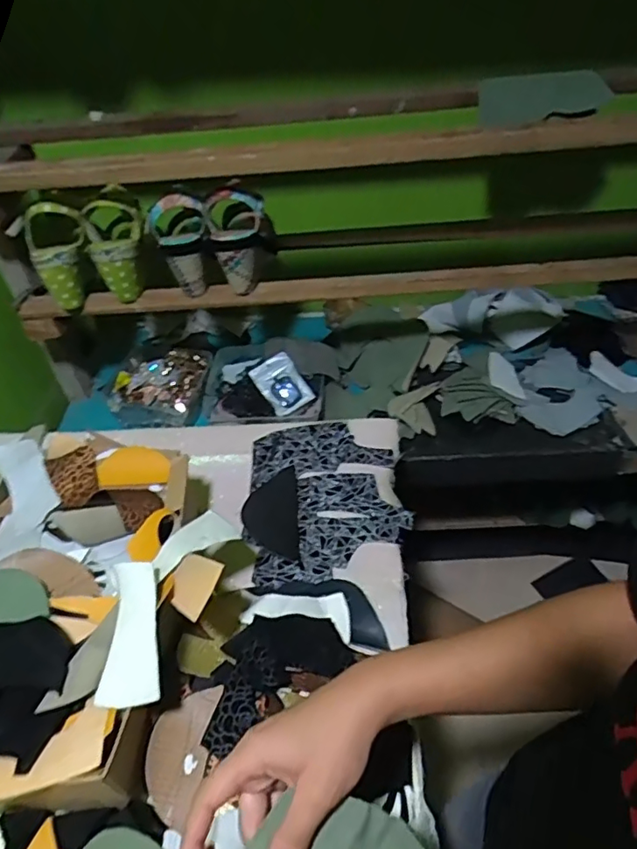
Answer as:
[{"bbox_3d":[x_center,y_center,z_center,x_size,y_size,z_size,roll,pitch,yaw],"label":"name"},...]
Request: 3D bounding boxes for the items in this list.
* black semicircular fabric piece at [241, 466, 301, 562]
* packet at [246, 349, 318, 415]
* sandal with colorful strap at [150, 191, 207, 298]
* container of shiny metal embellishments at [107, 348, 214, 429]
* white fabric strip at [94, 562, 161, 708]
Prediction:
[{"bbox_3d":[-0.058,0.109,0.688,0.068,0.010,0.123,-6,45,0],"label":"black semicircular fabric piece"},{"bbox_3d":[-0.060,-0.067,0.935,0.070,0.024,0.098,-35,84,-7],"label":"packet"},{"bbox_3d":[-0.187,-0.248,0.787,0.076,0.133,0.053,-16,46,-10],"label":"sandal with colorful strap"},{"bbox_3d":[-0.282,-0.076,0.994,0.163,0.049,0.150,1,46,7],"label":"container of shiny metal embellishments"},{"bbox_3d":[-0.154,0.172,0.470,0.053,0.004,0.114,-13,58,16],"label":"white fabric strip"}]

